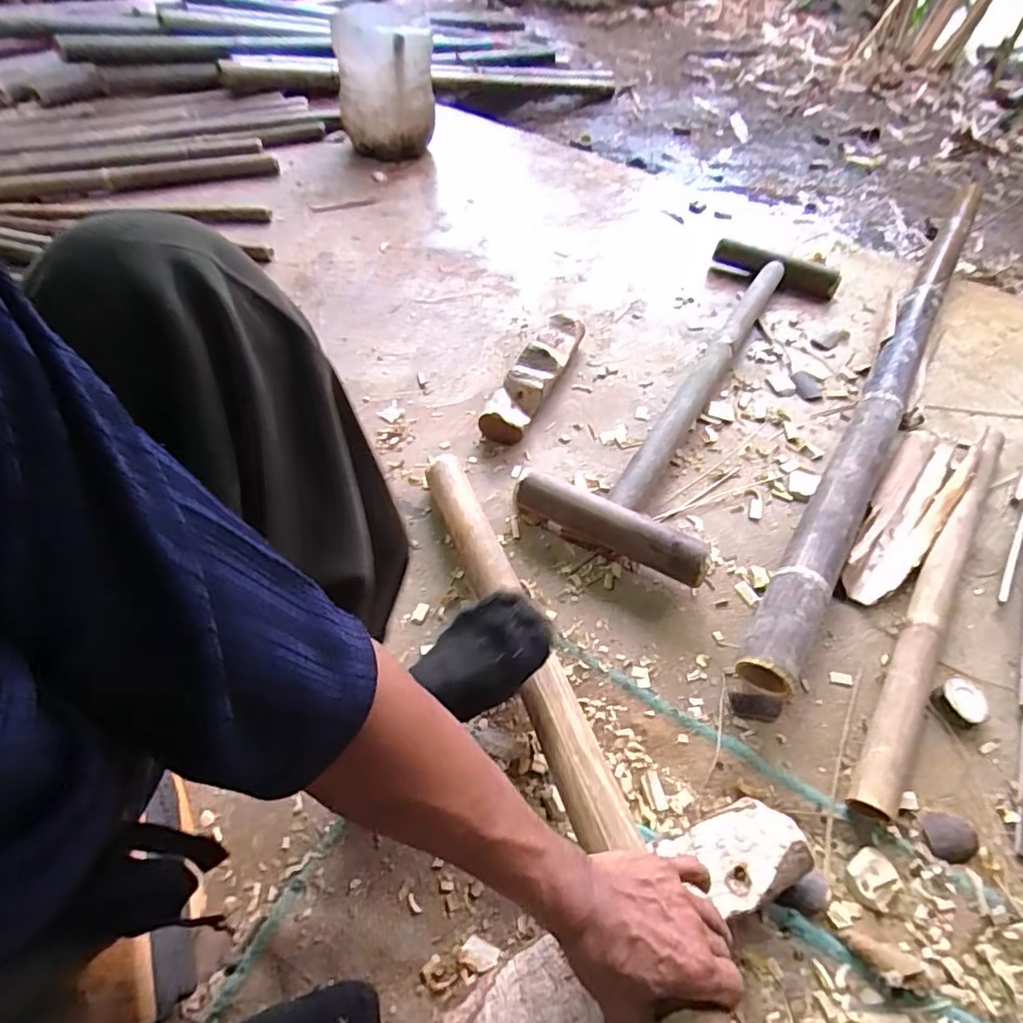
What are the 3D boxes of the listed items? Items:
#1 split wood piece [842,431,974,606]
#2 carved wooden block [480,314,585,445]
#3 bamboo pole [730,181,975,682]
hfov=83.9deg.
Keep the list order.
[{"bbox_3d":[0.554,-0.005,0.791,0.086,0.039,0.365,34,58,23],"label":"split wood piece"},{"bbox_3d":[0.038,-0.225,0.936,0.078,0.055,0.300,20,54,14],"label":"carved wooden block"},{"bbox_3d":[0.654,-0.250,0.962,0.072,0.075,1.369,29,56,20],"label":"bamboo pole"}]

